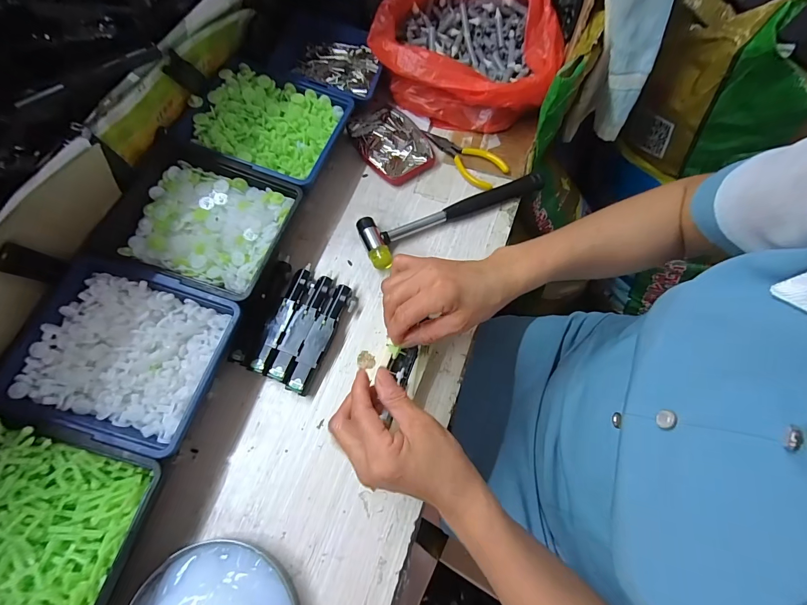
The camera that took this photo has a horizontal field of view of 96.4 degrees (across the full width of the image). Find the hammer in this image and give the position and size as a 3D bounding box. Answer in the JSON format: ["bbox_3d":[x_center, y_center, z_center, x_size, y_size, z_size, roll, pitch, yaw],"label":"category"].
[{"bbox_3d":[0.060,-0.110,0.433,0.229,0.021,0.061,-24,69,-9],"label":"hammer"}]

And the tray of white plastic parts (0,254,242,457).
[{"bbox_3d":[-0.252,0.044,0.330,0.159,0.039,0.147,16,69,7],"label":"tray of white plastic parts"}]

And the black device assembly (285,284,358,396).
[{"bbox_3d":[-0.086,0.037,0.379,0.029,0.021,0.118,23,70,10],"label":"black device assembly"}]

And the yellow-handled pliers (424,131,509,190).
[{"bbox_3d":[0.074,-0.190,0.464,0.119,0.011,0.046,41,74,16],"label":"yellow-handled pliers"}]

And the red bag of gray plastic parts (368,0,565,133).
[{"bbox_3d":[0.086,-0.354,0.468,0.242,0.135,0.211,9,68,5],"label":"red bag of gray plastic parts"}]

